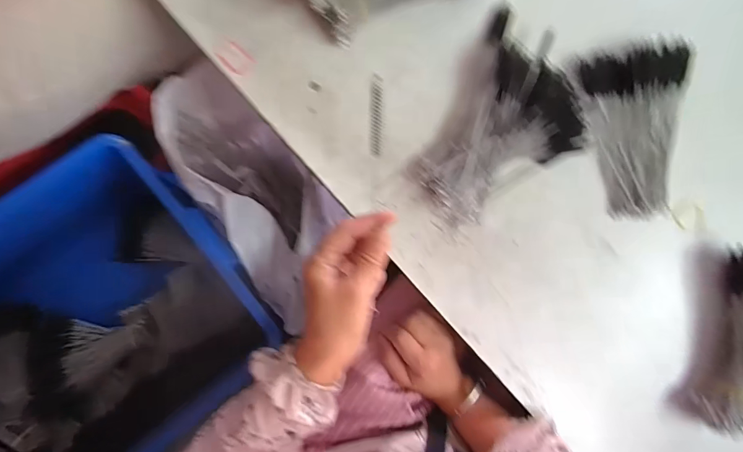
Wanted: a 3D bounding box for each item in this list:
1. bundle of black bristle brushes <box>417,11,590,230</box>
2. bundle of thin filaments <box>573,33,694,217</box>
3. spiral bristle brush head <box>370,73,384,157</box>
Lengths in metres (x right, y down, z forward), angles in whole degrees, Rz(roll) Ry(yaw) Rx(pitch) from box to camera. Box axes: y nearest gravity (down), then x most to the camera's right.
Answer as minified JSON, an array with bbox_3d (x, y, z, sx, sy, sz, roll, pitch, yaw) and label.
[{"bbox_3d":[0.130,-0.124,0.421,0.210,0.034,0.171,-34,89,-5],"label":"bundle of black bristle brushes"},{"bbox_3d":[0.323,-0.117,0.446,0.126,0.019,0.203,-4,86,-4],"label":"bundle of thin filaments"},{"bbox_3d":[0.004,-0.076,0.265,0.008,0.005,0.054,-1,112,-4],"label":"spiral bristle brush head"}]

